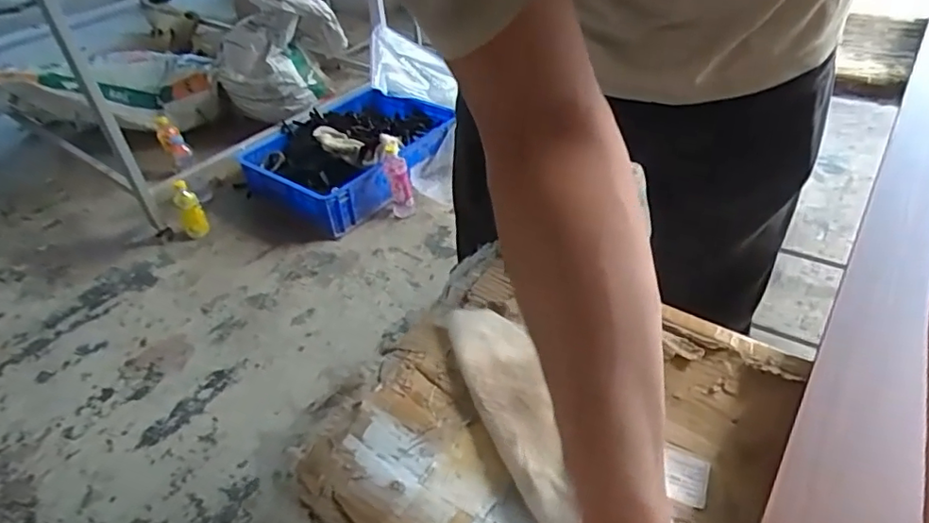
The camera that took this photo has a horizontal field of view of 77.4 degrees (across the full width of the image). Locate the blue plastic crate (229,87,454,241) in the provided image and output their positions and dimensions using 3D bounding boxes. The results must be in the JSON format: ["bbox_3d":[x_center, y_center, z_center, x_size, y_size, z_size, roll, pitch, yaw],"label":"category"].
[{"bbox_3d":[-0.363,-0.358,1.818,0.443,0.157,0.606,25,49,30],"label":"blue plastic crate"}]

